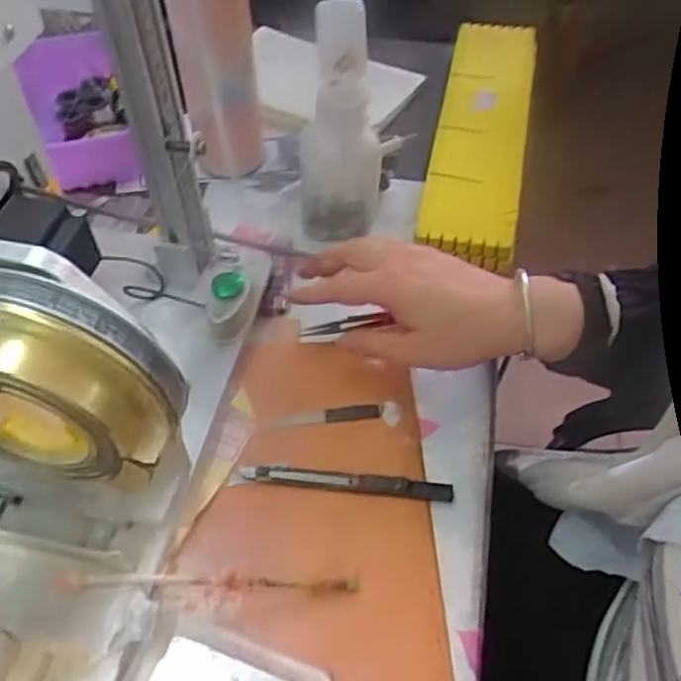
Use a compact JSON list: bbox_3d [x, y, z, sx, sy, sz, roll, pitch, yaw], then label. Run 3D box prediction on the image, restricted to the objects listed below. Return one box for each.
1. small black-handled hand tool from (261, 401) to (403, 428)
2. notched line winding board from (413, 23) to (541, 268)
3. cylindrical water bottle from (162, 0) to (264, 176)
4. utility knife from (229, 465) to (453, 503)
[{"bbox_3d":[-0.005,0.052,0.482,0.093,0.004,0.017,-2,51,-1],"label":"small black-handled hand tool"},{"bbox_3d":[0.138,-0.212,0.662,0.082,0.023,0.353,10,52,8],"label":"notched line winding board"},{"bbox_3d":[-0.105,-0.240,0.571,0.067,0.226,0.075,-6,52,-5],"label":"cylindrical water bottle"},{"bbox_3d":[0.001,0.091,0.447,0.141,0.008,0.015,4,52,3],"label":"utility knife"}]

